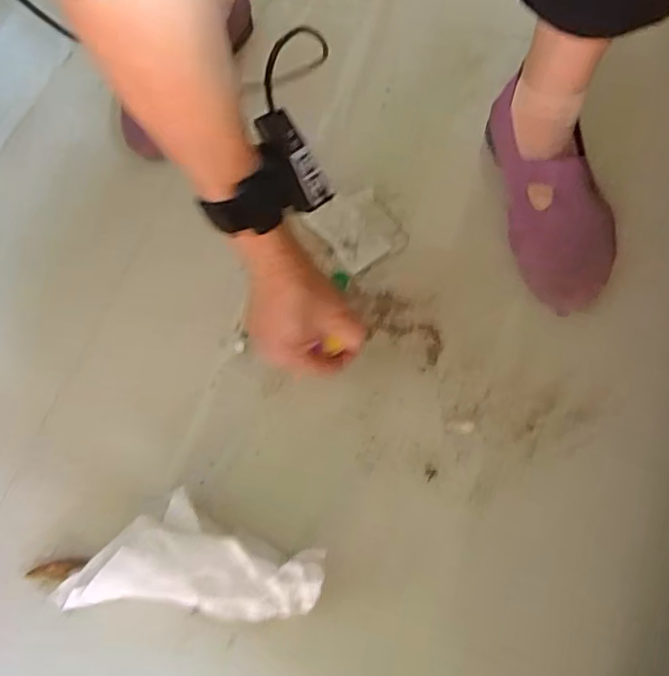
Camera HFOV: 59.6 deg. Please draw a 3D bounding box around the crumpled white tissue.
[{"bbox_3d":[-0.101,0.158,0.421,0.184,0.046,0.077,3,68,3],"label":"crumpled white tissue"}]

